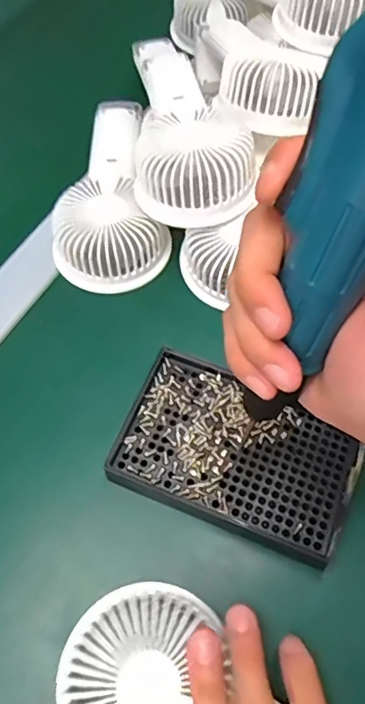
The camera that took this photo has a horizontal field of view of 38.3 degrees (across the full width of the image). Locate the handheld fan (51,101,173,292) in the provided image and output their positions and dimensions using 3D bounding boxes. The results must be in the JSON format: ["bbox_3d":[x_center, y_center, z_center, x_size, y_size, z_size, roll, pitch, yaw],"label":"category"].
[{"bbox_3d":[-0.052,-0.133,0.416,0.083,0.038,0.173,0,62,1],"label":"handheld fan"}]

